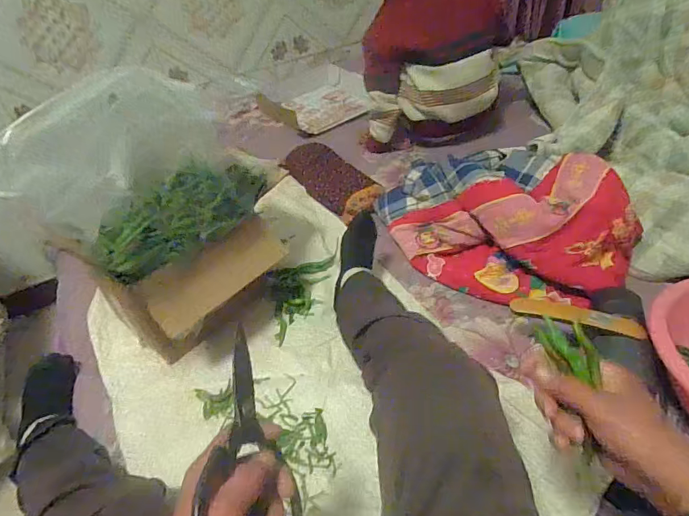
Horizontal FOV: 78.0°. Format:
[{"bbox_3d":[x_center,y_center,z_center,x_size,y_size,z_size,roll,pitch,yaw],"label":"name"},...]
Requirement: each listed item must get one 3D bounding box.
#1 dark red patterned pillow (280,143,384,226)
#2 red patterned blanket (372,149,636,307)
[{"bbox_3d":[-0.033,-0.199,1.055,0.132,0.049,0.316,-26,45,-19],"label":"dark red patterned pillow"},{"bbox_3d":[0.281,-0.065,0.787,0.440,0.149,0.273,2,43,10],"label":"red patterned blanket"}]

